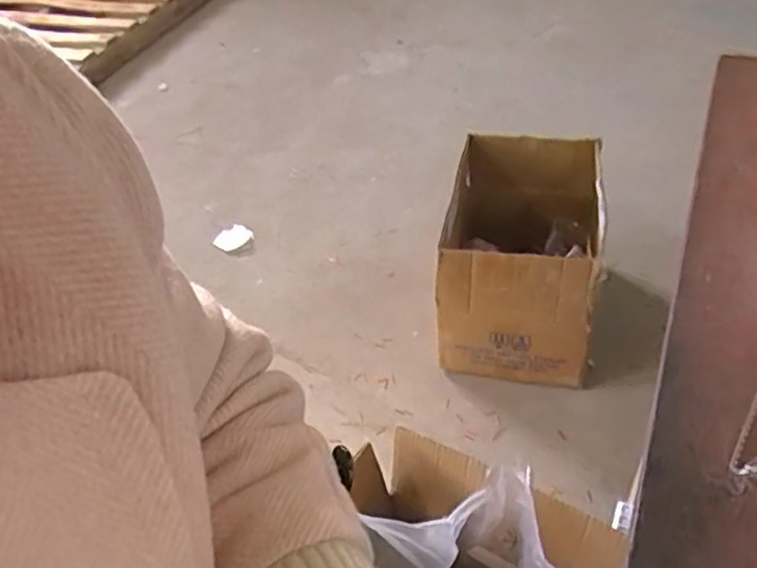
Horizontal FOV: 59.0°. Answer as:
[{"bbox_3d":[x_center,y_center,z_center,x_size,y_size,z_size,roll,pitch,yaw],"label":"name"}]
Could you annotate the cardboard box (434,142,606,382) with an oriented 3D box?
[{"bbox_3d":[0.279,-0.062,1.308,0.270,0.273,0.427,4,45,13],"label":"cardboard box"}]

